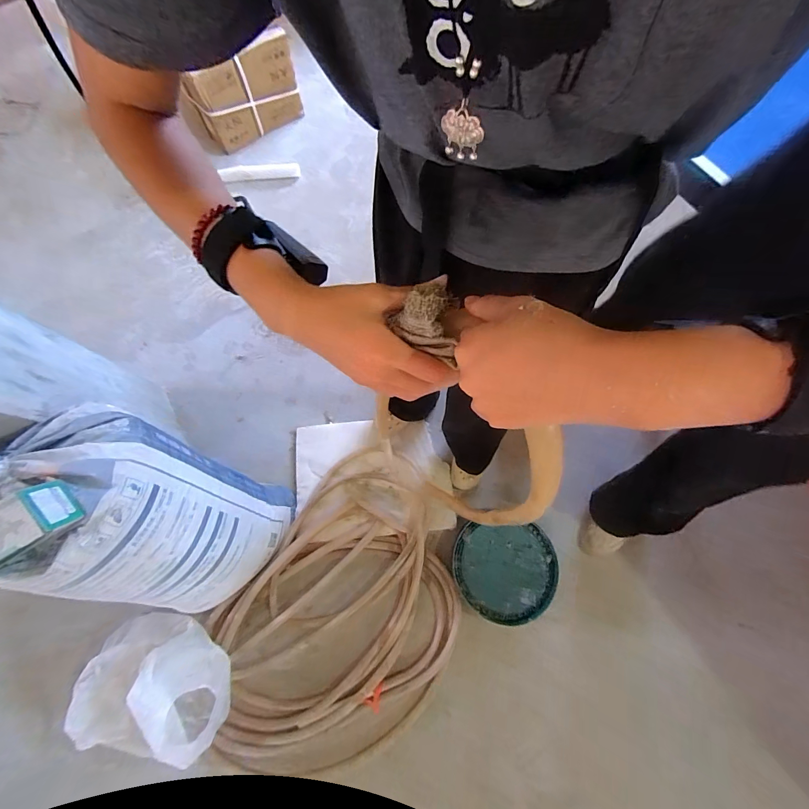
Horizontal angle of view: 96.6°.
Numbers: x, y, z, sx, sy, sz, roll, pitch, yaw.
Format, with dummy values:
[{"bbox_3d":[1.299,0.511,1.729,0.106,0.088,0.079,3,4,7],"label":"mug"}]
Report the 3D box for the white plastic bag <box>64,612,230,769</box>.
[{"bbox_3d":[-0.633,0.713,0.903,0.353,0.146,0.309,0,76,-3],"label":"white plastic bag"}]

